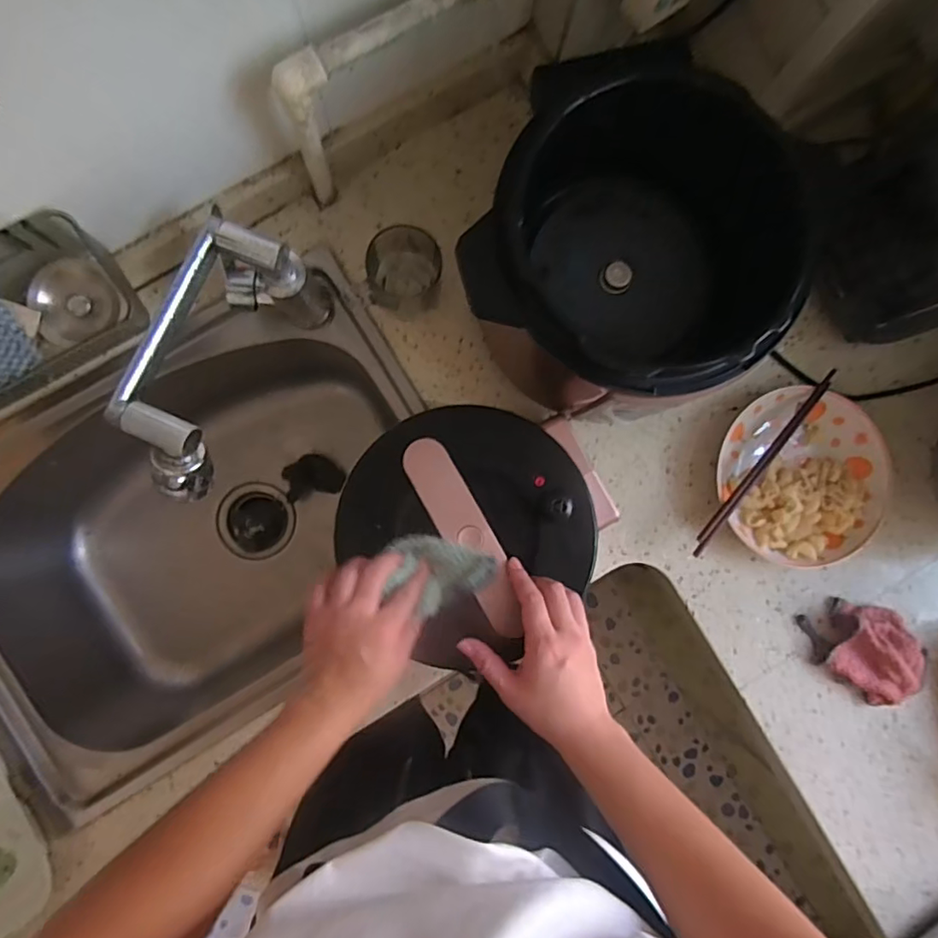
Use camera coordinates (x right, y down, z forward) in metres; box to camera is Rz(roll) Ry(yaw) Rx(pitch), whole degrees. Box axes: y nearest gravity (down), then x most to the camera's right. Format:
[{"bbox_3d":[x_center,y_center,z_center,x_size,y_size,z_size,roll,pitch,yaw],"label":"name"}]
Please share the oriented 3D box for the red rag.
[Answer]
[{"bbox_3d":[0.449,0.199,0.643,0.137,0.039,0.096,37,86,-1],"label":"red rag"}]

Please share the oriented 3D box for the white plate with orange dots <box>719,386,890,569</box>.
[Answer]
[{"bbox_3d":[0.376,0.009,0.650,0.184,0.036,0.194,0,88,-3],"label":"white plate with orange dots"}]

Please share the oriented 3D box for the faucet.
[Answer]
[{"bbox_3d":[-0.229,-0.103,0.546,0.086,0.175,0.263,23,87,-2],"label":"faucet"}]

